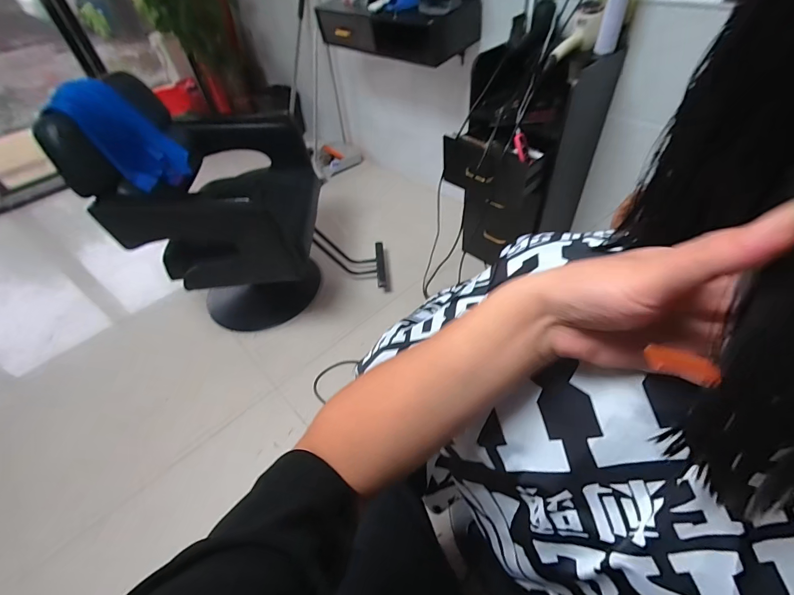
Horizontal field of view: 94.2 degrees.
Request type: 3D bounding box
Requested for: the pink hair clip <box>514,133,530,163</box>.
[{"bbox_3d":[0.397,-0.473,1.174,0.031,0.090,0.030,-30,20,-20],"label":"pink hair clip"}]

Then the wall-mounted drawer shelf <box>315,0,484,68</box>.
[{"bbox_3d":[-0.023,-1.078,1.467,0.676,0.164,0.233,30,57,29],"label":"wall-mounted drawer shelf"}]

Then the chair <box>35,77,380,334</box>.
[{"bbox_3d":[-0.511,-0.383,1.385,0.809,0.825,0.553,-12,48,-4],"label":"chair"}]

